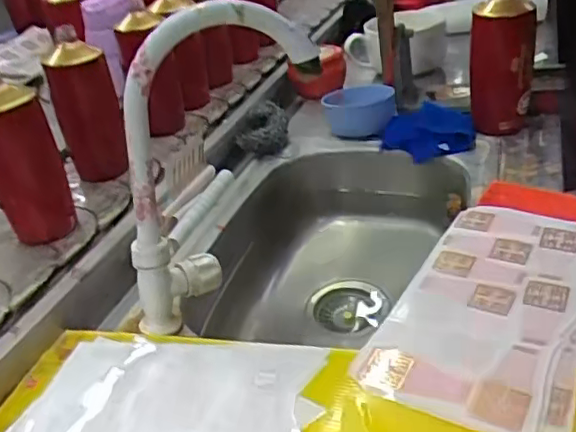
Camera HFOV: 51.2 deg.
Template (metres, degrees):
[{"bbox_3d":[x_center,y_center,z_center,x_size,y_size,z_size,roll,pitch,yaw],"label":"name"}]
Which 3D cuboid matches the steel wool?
[{"bbox_3d":[-0.038,-0.131,0.918,0.077,0.063,0.082,-6,32,3],"label":"steel wool"}]

